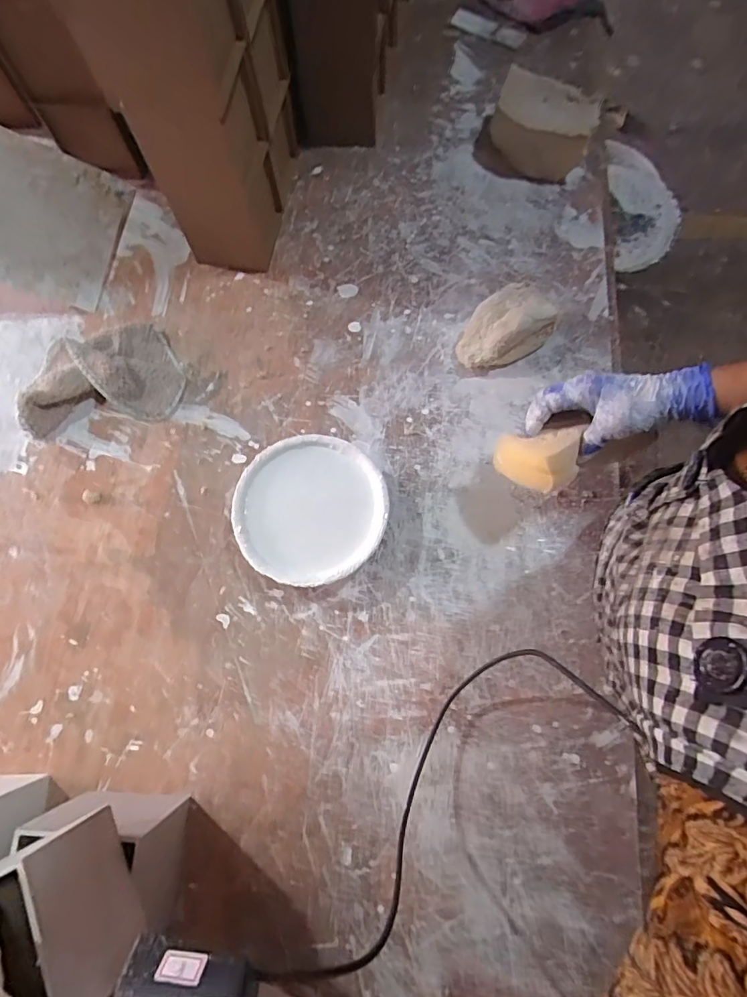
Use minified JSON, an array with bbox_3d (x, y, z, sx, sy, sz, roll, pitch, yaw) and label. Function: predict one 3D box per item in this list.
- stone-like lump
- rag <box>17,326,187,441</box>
[{"bbox_3d":[0.170,-0.221,0.637,0.128,0.066,0.075,-25,74,-5],"label":"stone-like lump"},{"bbox_3d":[-0.363,-0.168,0.660,0.200,0.044,0.139,-9,73,-1],"label":"rag"}]

